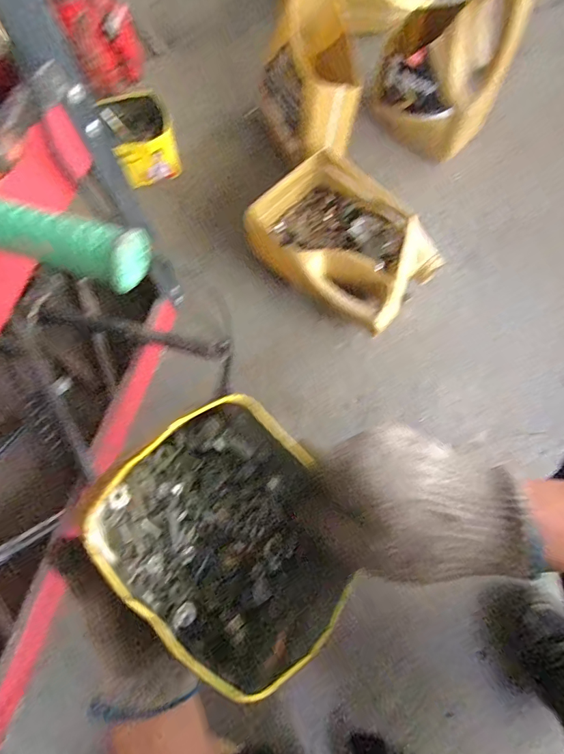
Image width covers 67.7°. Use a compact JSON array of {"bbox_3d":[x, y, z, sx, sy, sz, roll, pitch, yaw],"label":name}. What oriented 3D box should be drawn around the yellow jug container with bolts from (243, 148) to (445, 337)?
[{"bbox_3d":[0.105,-0.223,0.714,0.290,0.091,0.210,41,79,12],"label":"yellow jug container with bolts"}]

